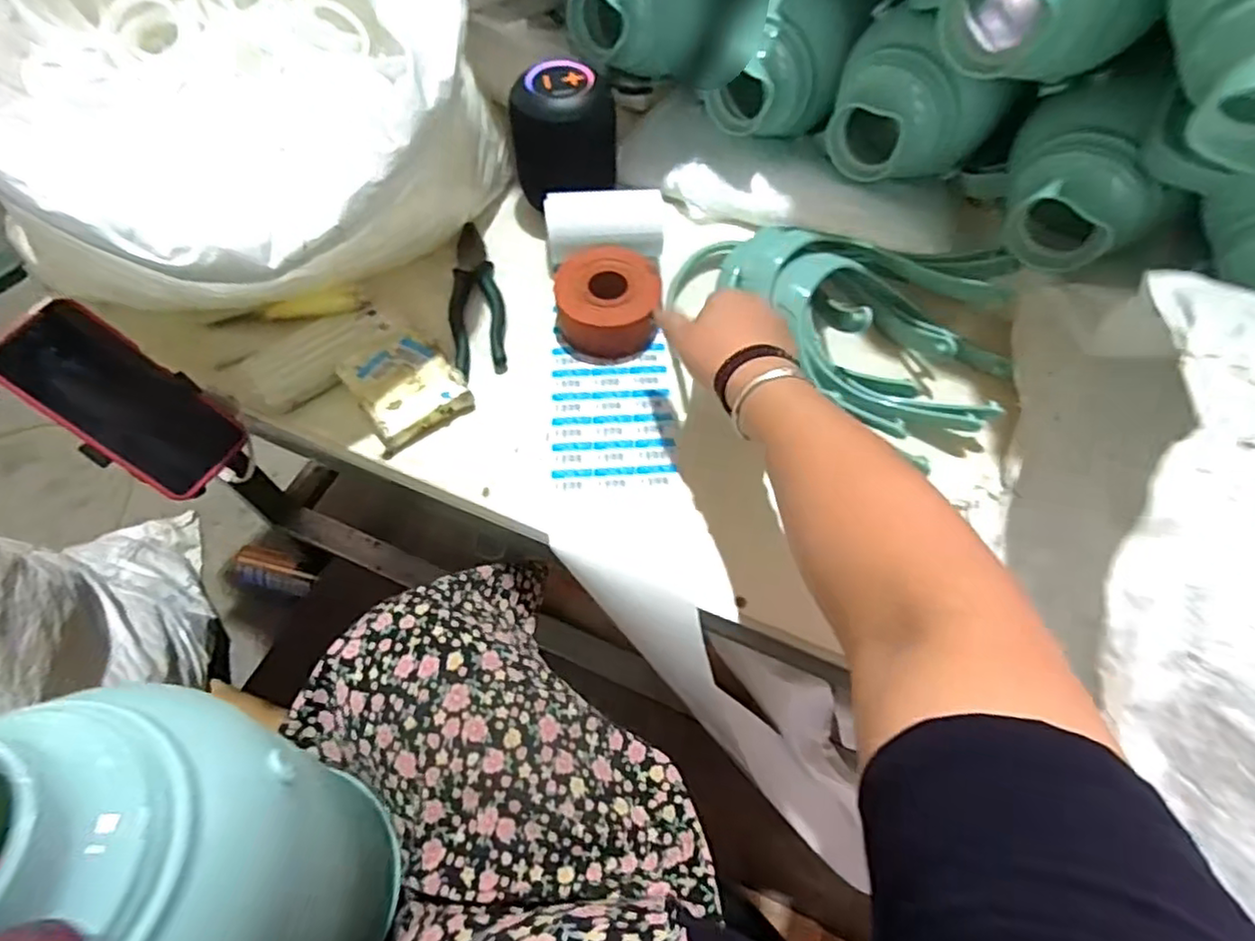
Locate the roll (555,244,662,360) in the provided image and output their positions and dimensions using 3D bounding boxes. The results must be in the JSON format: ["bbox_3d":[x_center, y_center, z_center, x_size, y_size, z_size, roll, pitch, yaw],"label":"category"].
[{"bbox_3d":[-0.018,-0.160,0.618,0.093,0.047,0.101,0,60,-1],"label":"roll"}]

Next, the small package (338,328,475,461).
[{"bbox_3d":[-0.200,-0.075,0.581,0.086,0.034,0.098,-36,67,-19],"label":"small package"}]

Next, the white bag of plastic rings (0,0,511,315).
[{"bbox_3d":[-0.299,-0.290,0.502,0.340,0.310,0.367,1,60,0],"label":"white bag of plastic rings"}]

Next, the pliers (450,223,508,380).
[{"bbox_3d":[-0.151,-0.172,0.644,0.050,0.012,0.189,-11,61,-7],"label":"pliers"}]

